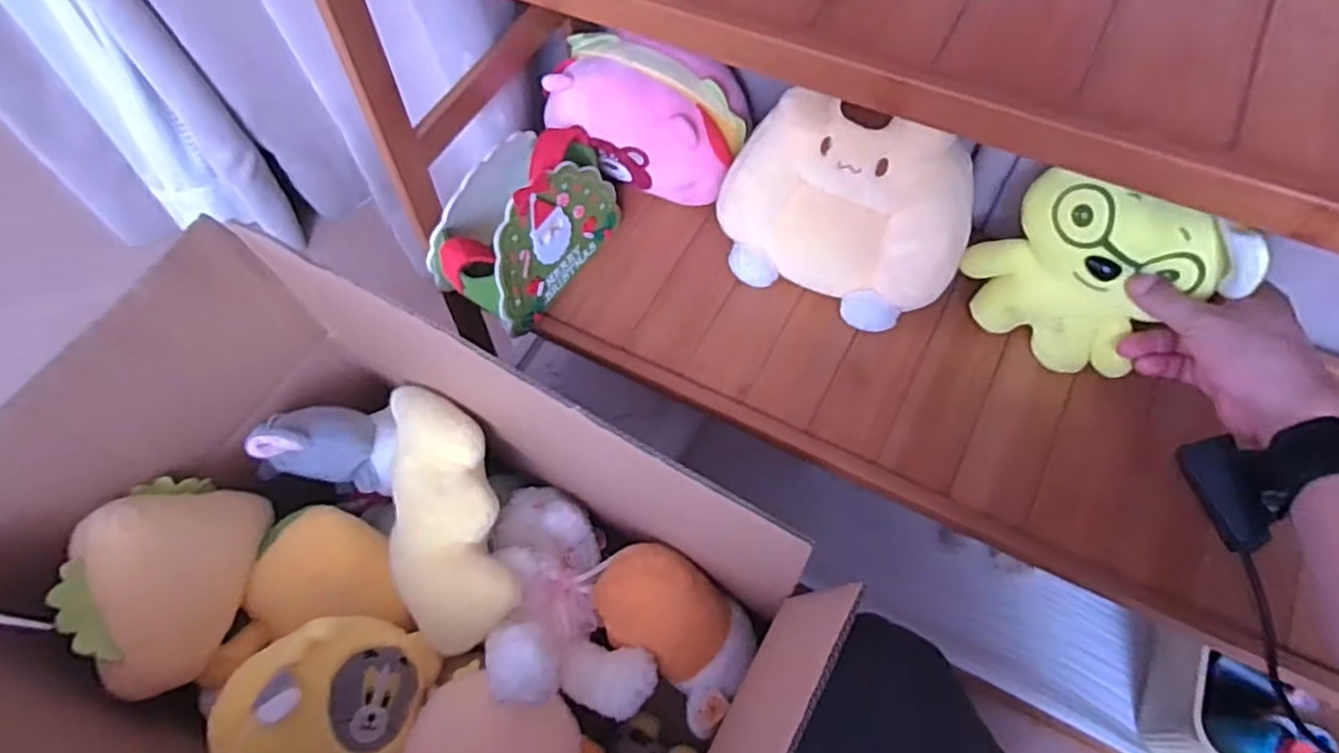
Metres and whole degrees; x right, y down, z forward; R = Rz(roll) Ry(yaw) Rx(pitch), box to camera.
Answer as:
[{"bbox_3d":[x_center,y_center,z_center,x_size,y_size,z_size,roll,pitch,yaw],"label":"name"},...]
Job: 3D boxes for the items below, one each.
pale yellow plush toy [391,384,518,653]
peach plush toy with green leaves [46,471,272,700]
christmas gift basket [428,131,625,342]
[{"bbox_3d":[-0.245,0.126,0.742,0.123,0.078,0.260,-17,63,-6],"label":"pale yellow plush toy"},{"bbox_3d":[-0.484,0.189,0.667,0.104,0.127,0.192,3,63,5],"label":"peach plush toy with green leaves"},{"bbox_3d":[-0.128,-0.142,0.618,0.093,0.126,0.181,28,67,16],"label":"christmas gift basket"}]

